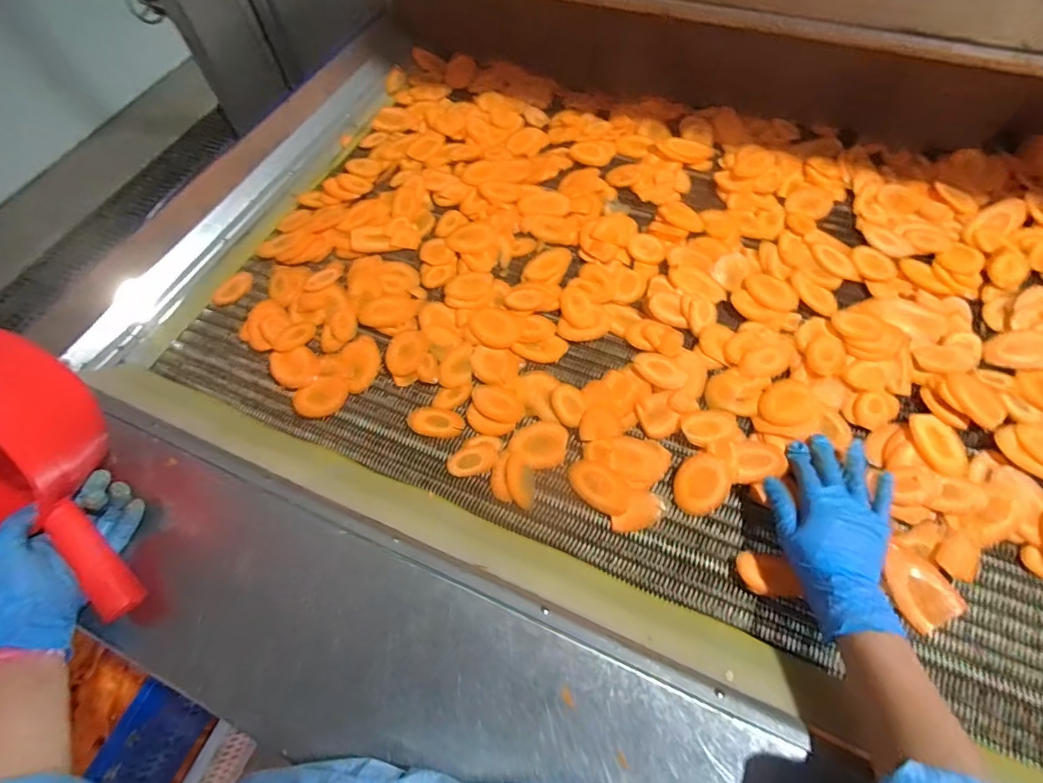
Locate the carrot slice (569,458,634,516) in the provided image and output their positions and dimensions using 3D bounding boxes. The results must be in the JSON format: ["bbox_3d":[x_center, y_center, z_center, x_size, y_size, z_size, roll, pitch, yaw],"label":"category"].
[{"bbox_3d":[0.087,0.105,0.567,0.075,0.011,0.045,32,68,19],"label":"carrot slice"}]

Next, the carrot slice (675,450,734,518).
[{"bbox_3d":[0.197,0.099,0.560,0.053,0.007,0.070,24,66,16],"label":"carrot slice"}]

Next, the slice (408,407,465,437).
[{"bbox_3d":[-0.102,0.036,0.612,0.068,0.004,0.037,7,63,8],"label":"slice"}]

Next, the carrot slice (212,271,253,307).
[{"bbox_3d":[-0.407,-0.144,0.723,0.045,0.008,0.061,28,67,18],"label":"carrot slice"}]

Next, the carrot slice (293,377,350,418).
[{"bbox_3d":[-0.246,0.009,0.636,0.065,0.007,0.048,-27,63,-10],"label":"carrot slice"}]

